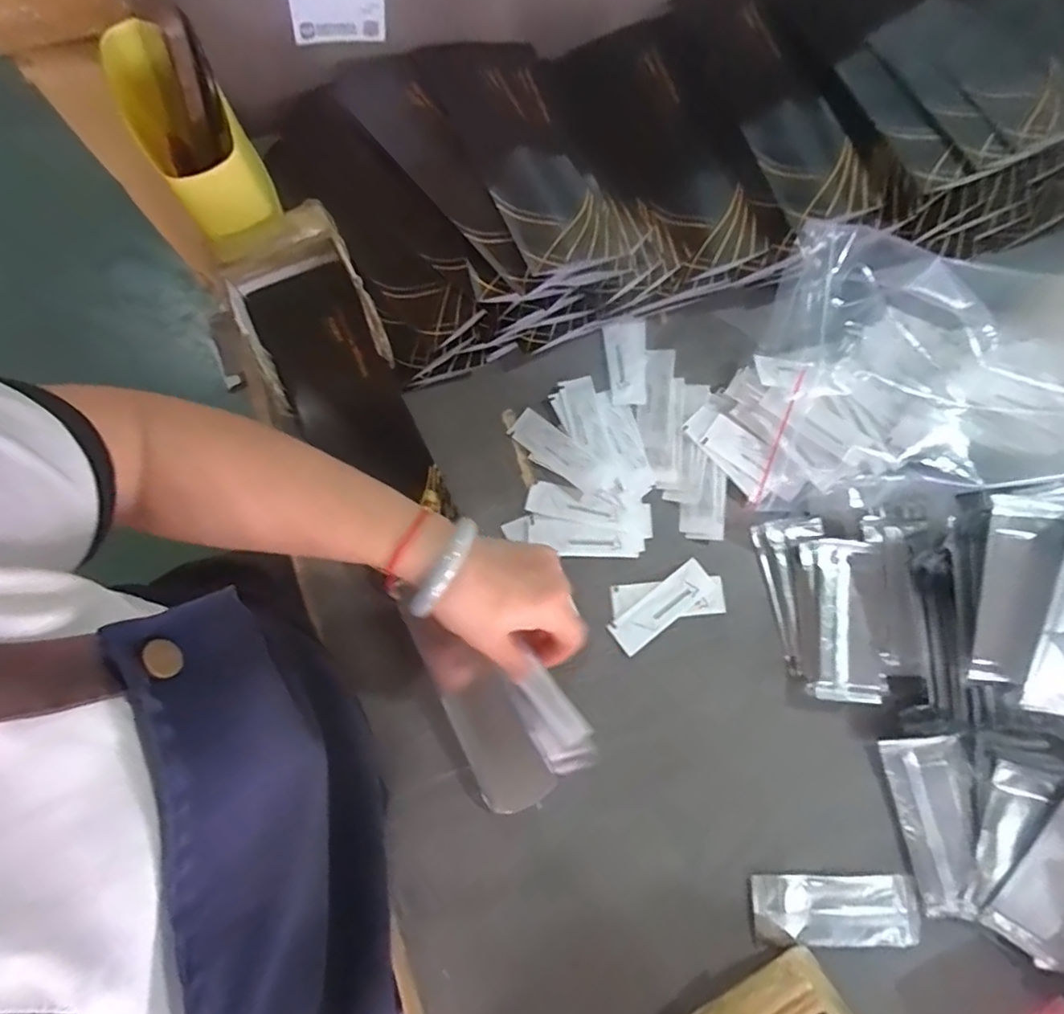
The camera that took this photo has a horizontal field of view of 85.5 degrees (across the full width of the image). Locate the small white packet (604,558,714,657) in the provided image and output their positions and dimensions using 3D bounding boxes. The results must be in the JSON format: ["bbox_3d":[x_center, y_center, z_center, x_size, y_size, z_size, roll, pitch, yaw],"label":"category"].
[{"bbox_3d":[0.107,0.082,0.474,0.093,0.004,0.030,-37,81,-8],"label":"small white packet"}]

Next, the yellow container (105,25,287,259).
[{"bbox_3d":[-0.263,-0.281,0.456,0.071,0.092,0.147,-36,81,-7],"label":"yellow container"}]

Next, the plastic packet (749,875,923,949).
[{"bbox_3d":[0.229,0.304,0.433,0.128,0.010,0.047,1,78,0],"label":"plastic packet"}]

